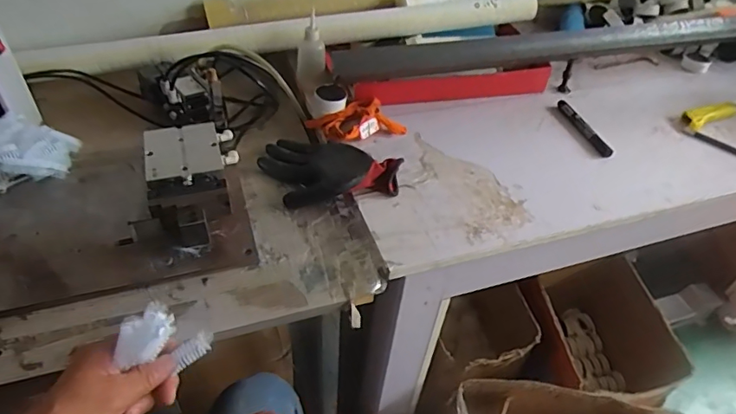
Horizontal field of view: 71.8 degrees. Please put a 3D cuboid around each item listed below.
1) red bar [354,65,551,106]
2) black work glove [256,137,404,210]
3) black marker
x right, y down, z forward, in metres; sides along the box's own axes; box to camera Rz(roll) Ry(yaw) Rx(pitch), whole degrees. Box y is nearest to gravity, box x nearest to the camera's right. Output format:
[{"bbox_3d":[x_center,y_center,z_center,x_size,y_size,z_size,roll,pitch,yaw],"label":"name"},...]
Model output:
[{"bbox_3d":[0.156,-0.205,0.888,0.363,0.061,0.014,-10,46,-15],"label":"red bar"},{"bbox_3d":[-0.056,-0.060,0.705,0.187,0.038,0.127,-2,44,-7],"label":"black work glove"},{"bbox_3d":[0.348,-0.128,0.822,0.019,0.018,0.137,-7,45,-12],"label":"black marker"}]

